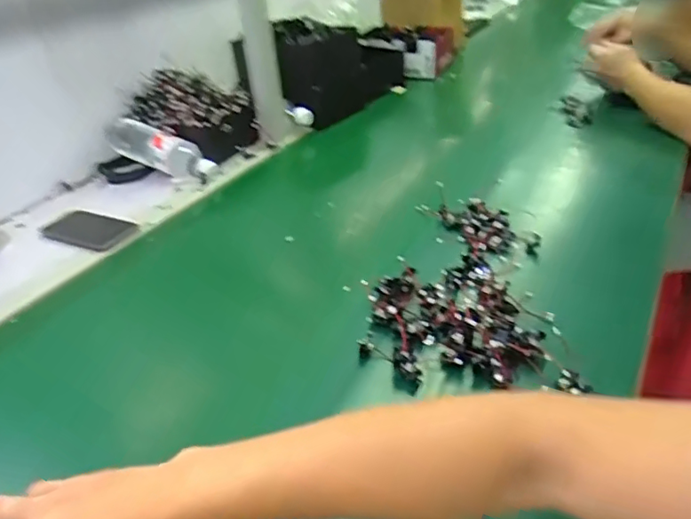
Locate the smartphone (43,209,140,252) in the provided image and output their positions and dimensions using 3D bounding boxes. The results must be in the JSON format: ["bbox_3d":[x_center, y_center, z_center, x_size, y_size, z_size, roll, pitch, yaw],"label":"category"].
[{"bbox_3d":[-0.406,-0.048,0.883,0.153,0.017,0.075,13,36,26],"label":"smartphone"}]

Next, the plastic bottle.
[{"bbox_3d":[-0.346,-0.203,1.046,0.234,0.060,0.054,22,40,16],"label":"plastic bottle"}]

